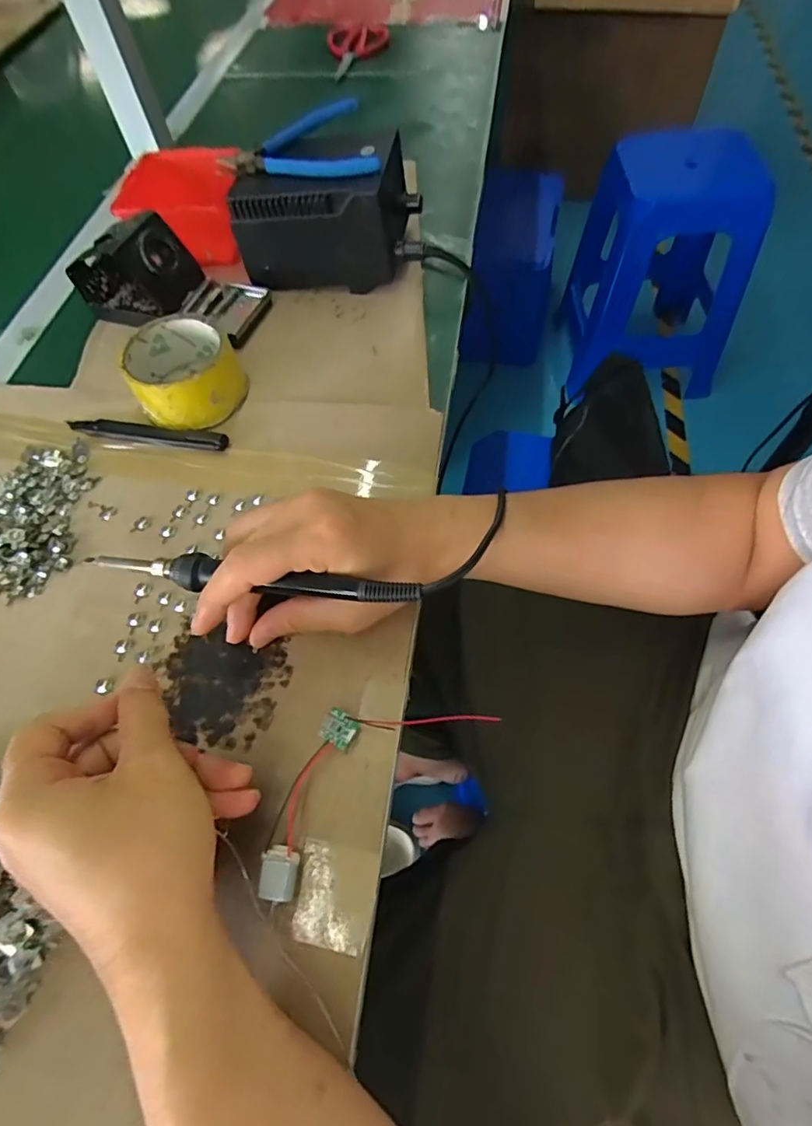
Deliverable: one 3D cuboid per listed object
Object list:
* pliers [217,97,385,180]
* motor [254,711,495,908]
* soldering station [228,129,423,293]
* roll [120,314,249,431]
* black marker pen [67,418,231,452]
[{"bbox_3d":[-0.095,-0.372,0.479,0.134,0.023,0.114,-6,59,1],"label":"pliers"},{"bbox_3d":[-0.025,0.109,0.297,0.149,0.013,0.060,-38,64,-17],"label":"motor"},{"bbox_3d":[-0.069,-0.325,0.498,0.155,0.088,0.115,2,60,6],"label":"soldering station"},{"bbox_3d":[-0.178,-0.154,0.434,0.083,0.045,0.082,-2,59,3],"label":"roll"},{"bbox_3d":[-0.208,-0.104,0.429,0.138,0.008,0.017,9,61,10],"label":"black marker pen"}]

